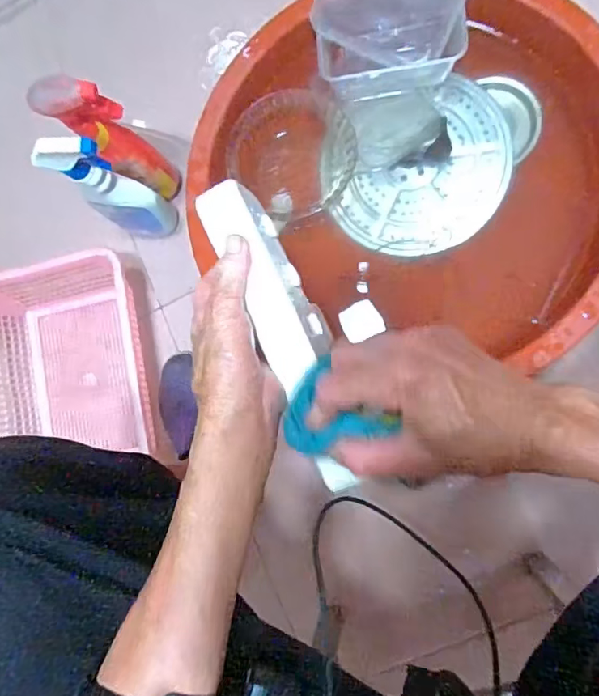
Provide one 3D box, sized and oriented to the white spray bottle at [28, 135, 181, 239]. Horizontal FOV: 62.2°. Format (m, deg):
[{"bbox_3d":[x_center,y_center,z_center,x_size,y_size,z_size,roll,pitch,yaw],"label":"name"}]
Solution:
[{"bbox_3d":[-0.244,-0.203,0.650,0.084,0.217,0.062,28,92,10],"label":"white spray bottle"}]

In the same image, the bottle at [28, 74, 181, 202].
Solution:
[{"bbox_3d":[-0.231,-0.259,0.628,0.070,0.222,0.056,35,93,10],"label":"bottle"}]

